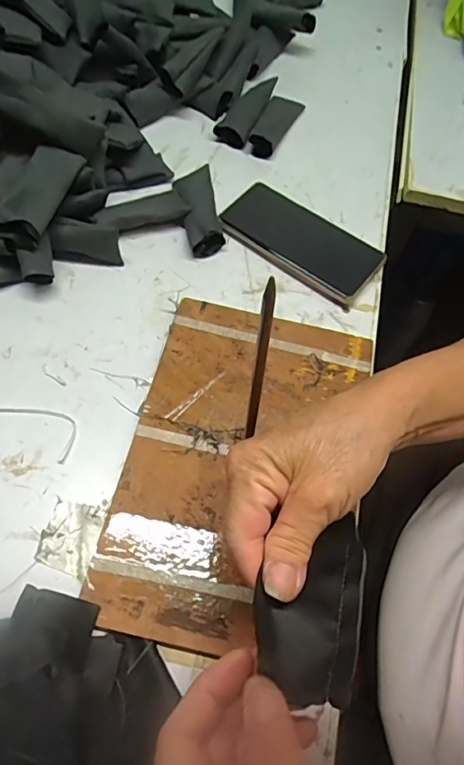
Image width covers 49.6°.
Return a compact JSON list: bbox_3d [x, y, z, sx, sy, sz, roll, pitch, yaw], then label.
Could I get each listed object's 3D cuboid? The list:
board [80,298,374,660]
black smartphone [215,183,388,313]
[{"bbox_3d":[0.005,0.058,0.393,0.165,0.013,0.272,14,62,4],"label":"board"},{"bbox_3d":[0.069,-0.142,0.500,0.157,0.011,0.079,35,66,14],"label":"black smartphone"}]

